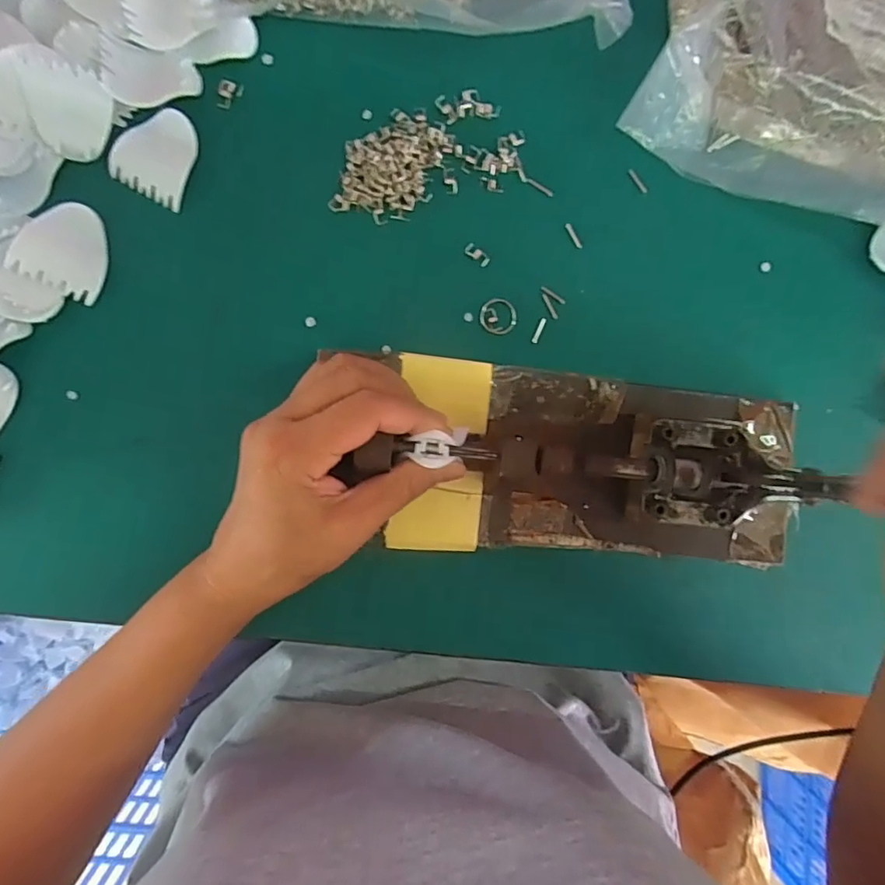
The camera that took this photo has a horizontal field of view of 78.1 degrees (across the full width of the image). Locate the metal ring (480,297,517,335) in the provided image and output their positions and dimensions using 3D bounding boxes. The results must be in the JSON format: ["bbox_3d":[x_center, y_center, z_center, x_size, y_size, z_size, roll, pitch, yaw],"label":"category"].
[{"bbox_3d":[0.033,-0.073,0.316,0.021,0.004,0.021,0,92,-6],"label":"metal ring"}]

